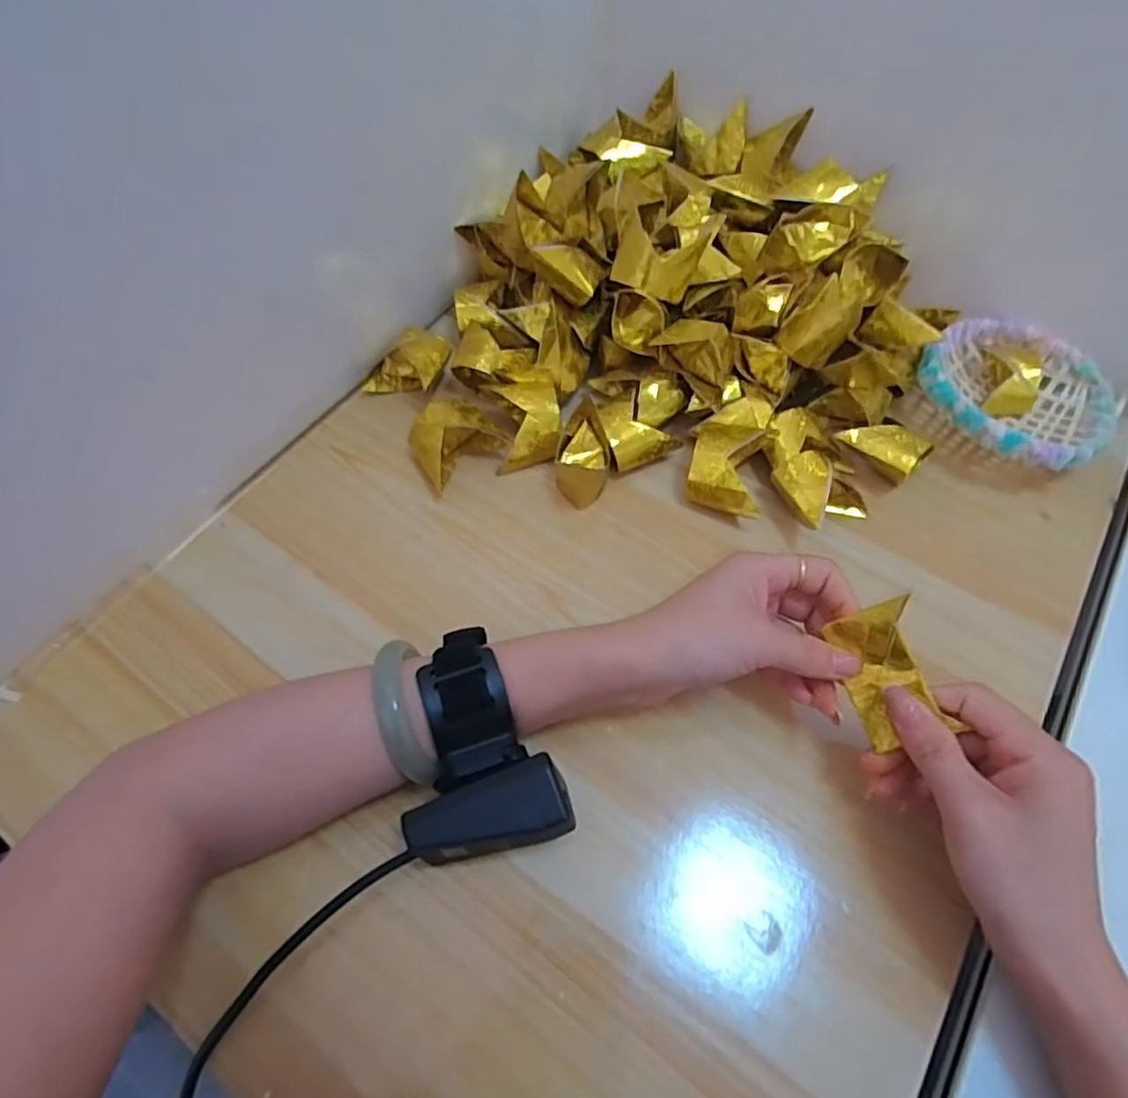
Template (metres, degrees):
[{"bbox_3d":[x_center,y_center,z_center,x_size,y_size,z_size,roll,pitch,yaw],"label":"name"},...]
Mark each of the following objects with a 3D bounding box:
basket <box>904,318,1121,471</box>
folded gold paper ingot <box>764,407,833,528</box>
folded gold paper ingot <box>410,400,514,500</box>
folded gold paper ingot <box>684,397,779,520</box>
[{"bbox_3d":[0.298,-0.102,0.428,0.114,0.041,0.127,38,67,19],"label":"basket"},{"bbox_3d":[0.143,-0.046,0.401,0.032,0.029,0.084,6,60,3],"label":"folded gold paper ingot"},{"bbox_3d":[-0.070,-0.068,0.407,0.058,0.035,0.038,-39,67,-20],"label":"folded gold paper ingot"},{"bbox_3d":[0.104,-0.057,0.404,0.046,0.034,0.074,16,61,9],"label":"folded gold paper ingot"}]

